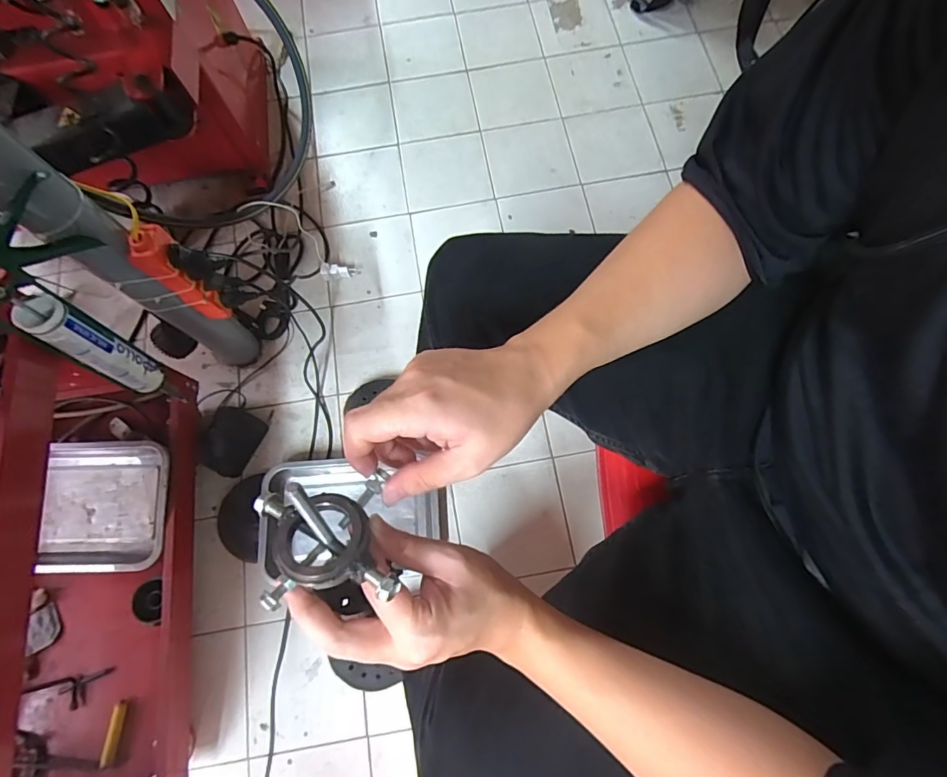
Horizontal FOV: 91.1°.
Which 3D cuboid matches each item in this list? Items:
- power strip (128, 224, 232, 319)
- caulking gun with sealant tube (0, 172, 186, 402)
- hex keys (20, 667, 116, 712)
[{"bbox_3d":[-0.432,-0.166,0.700,0.038,0.194,0.058,37,78,11],"label":"power strip"},{"bbox_3d":[-0.501,-0.121,0.577,0.052,0.374,0.165,11,74,4],"label":"caulking gun with sealant tube"},{"bbox_3d":[-0.657,0.490,0.746,0.141,0.014,0.047,-11,73,-2],"label":"hex keys"}]

